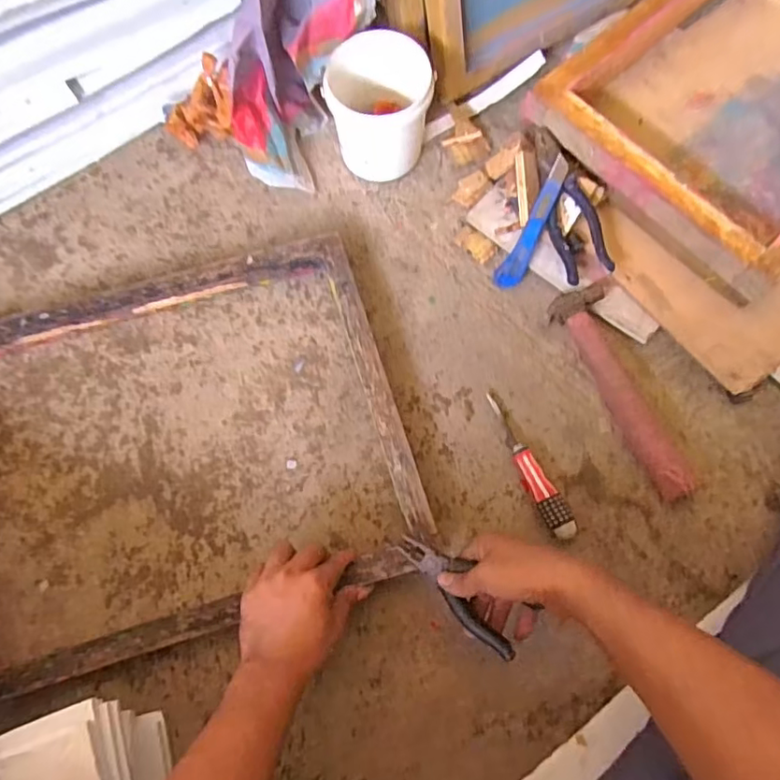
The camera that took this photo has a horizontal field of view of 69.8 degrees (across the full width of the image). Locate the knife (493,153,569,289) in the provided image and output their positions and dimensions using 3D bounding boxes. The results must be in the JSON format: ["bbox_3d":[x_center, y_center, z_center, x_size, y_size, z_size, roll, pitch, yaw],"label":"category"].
[{"bbox_3d":[0.179,-0.206,0.697,0.031,0.011,0.167,26,105,7],"label":"knife"}]

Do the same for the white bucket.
[{"bbox_3d":[-0.013,-0.348,0.696,0.125,0.117,0.117,-12,76,-3],"label":"white bucket"}]

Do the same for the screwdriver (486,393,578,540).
[{"bbox_3d":[0.155,0.084,0.637,0.028,0.027,0.181,-25,70,-6],"label":"screwdriver"}]

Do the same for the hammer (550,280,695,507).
[{"bbox_3d":[0.273,0.000,0.655,0.071,0.038,0.266,-20,76,-5],"label":"hammer"}]

